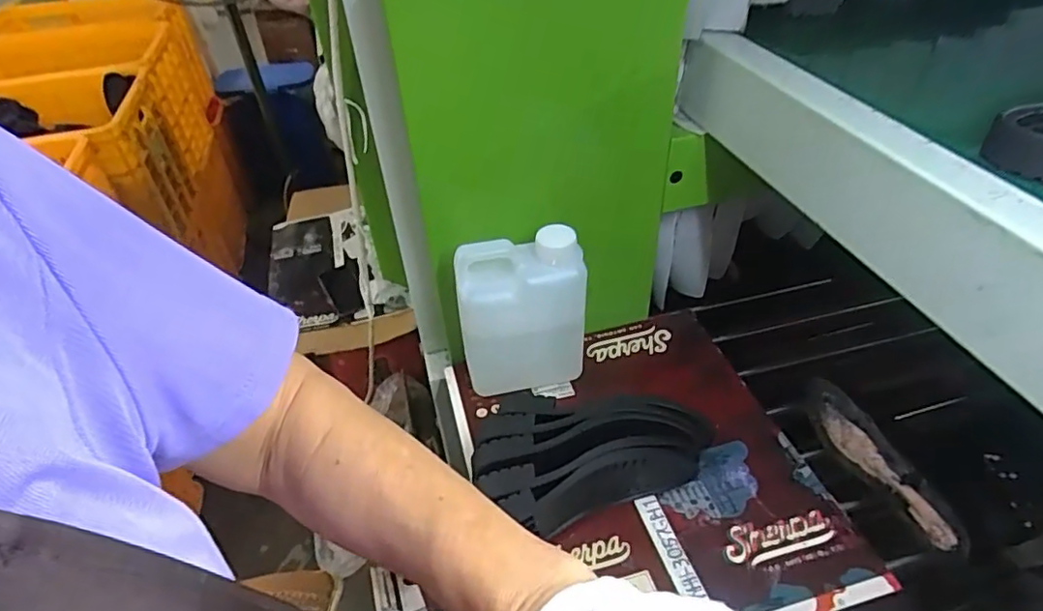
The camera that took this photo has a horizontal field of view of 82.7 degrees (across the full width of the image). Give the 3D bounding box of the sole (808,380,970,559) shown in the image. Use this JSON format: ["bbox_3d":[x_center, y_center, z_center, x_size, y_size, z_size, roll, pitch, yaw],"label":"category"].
[{"bbox_3d":[0.357,0.155,0.591,0.025,0.065,0.189,-18,44,-15],"label":"sole"}]

